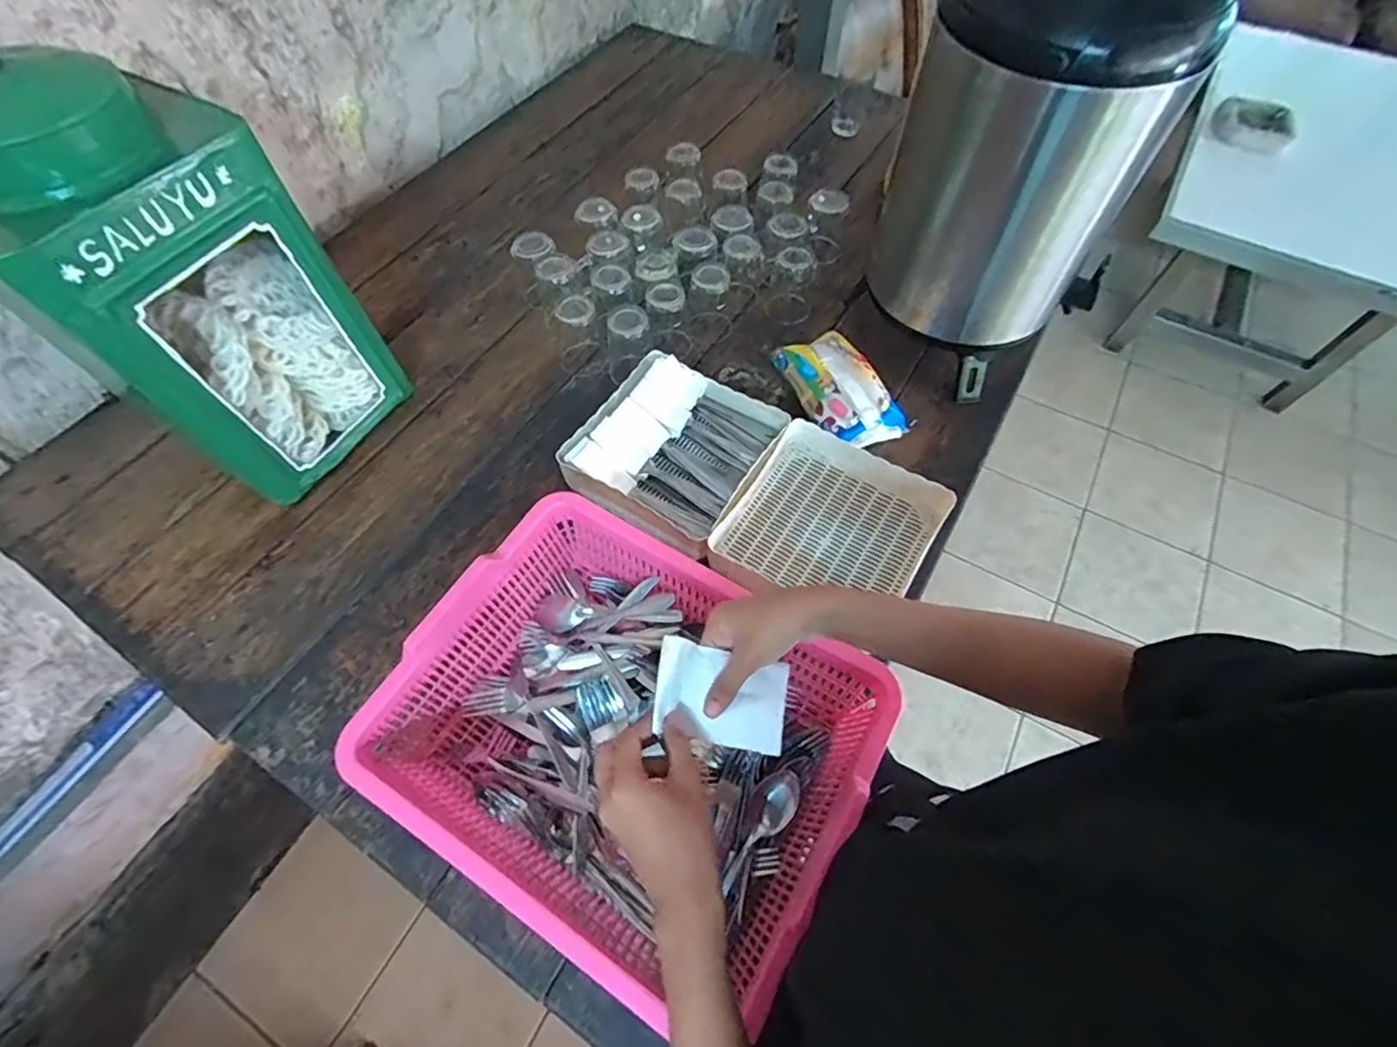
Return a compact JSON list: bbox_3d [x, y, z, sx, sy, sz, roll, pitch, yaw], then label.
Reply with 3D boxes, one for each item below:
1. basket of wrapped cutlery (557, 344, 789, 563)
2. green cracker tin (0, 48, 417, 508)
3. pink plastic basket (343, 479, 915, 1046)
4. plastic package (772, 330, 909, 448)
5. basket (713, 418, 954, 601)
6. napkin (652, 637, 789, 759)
[{"bbox_3d":[-0.031,-0.095,0.738,0.207,0.058,0.213,28,65,15],"label":"basket of wrapped cutlery"},{"bbox_3d":[-0.517,-0.233,0.628,0.196,0.389,0.229,27,65,14],"label":"green cracker tin"},{"bbox_3d":[-0.064,0.190,0.545,0.390,0.127,0.307,29,65,15],"label":"pink plastic basket"},{"bbox_3d":[0.185,-0.180,0.791,0.112,0.058,0.194,-28,65,-14],"label":"plastic package"},{"bbox_3d":[0.156,0.005,0.701,0.218,0.083,0.186,31,66,16],"label":"basket"},{"bbox_3d":[0.018,0.131,0.452,0.097,0.025,0.070,7,62,4],"label":"napkin"}]

